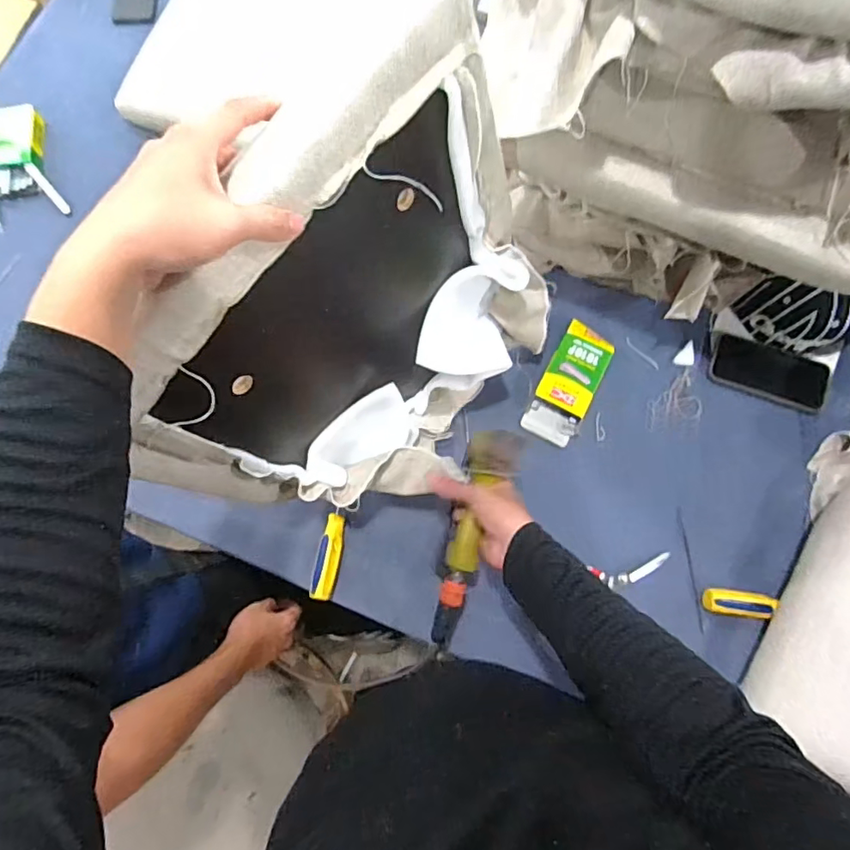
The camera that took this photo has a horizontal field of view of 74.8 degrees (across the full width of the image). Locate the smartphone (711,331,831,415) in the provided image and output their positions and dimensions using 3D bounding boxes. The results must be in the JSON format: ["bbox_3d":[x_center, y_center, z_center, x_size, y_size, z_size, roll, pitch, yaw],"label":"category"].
[{"bbox_3d":[0.498,-0.075,0.806,0.158,0.010,0.076,18,94,11],"label":"smartphone"}]

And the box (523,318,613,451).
[{"bbox_3d":[0.211,-0.063,0.805,0.076,0.031,0.177,25,78,7],"label":"box"}]

